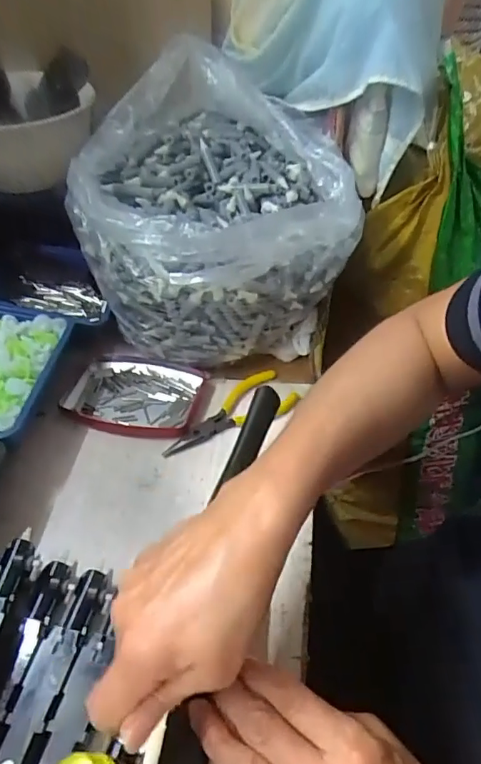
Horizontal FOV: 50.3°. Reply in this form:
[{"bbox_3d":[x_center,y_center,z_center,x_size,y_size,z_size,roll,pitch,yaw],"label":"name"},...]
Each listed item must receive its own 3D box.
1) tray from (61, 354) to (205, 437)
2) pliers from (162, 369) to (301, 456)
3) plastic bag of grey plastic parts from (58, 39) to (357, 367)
[{"bbox_3d":[-0.101,0.013,0.472,0.127,0.018,0.087,7,45,9],"label":"tray"},{"bbox_3d":[-0.013,0.022,0.456,0.129,0.009,0.049,-20,48,-17],"label":"pliers"},{"bbox_3d":[-0.014,-0.153,0.490,0.249,0.201,0.242,16,47,17],"label":"plastic bag of grey plastic parts"}]

